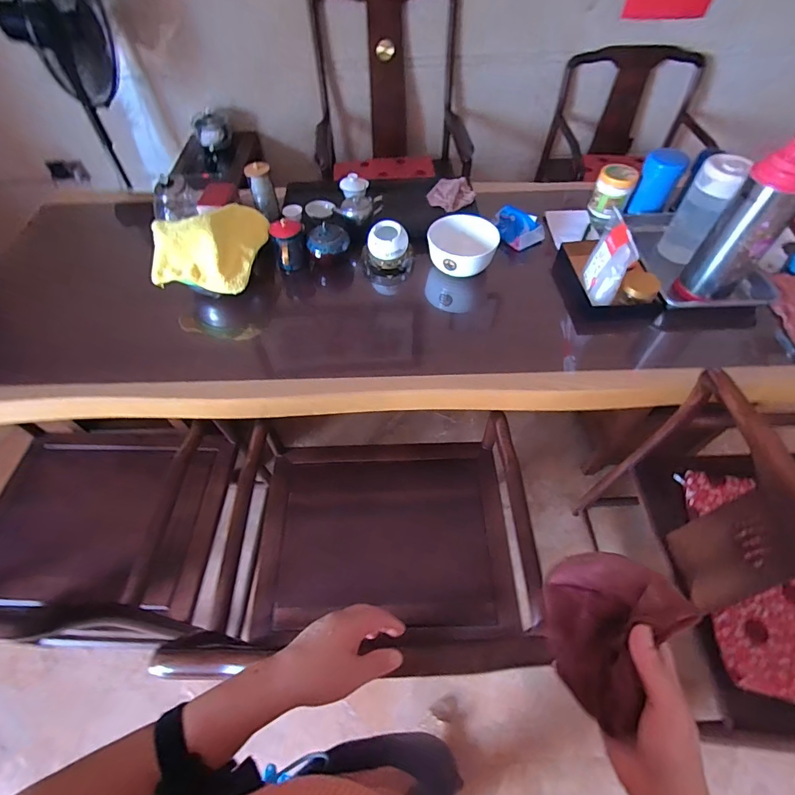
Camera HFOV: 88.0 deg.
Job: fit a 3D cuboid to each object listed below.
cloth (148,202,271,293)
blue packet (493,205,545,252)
[{"bbox_3d":[-0.473,-0.388,1.033,0.243,0.106,0.270,2,55,3],"label":"cloth"},{"bbox_3d":[0.360,-0.503,1.207,0.094,0.085,0.142,-17,57,-10],"label":"blue packet"}]

